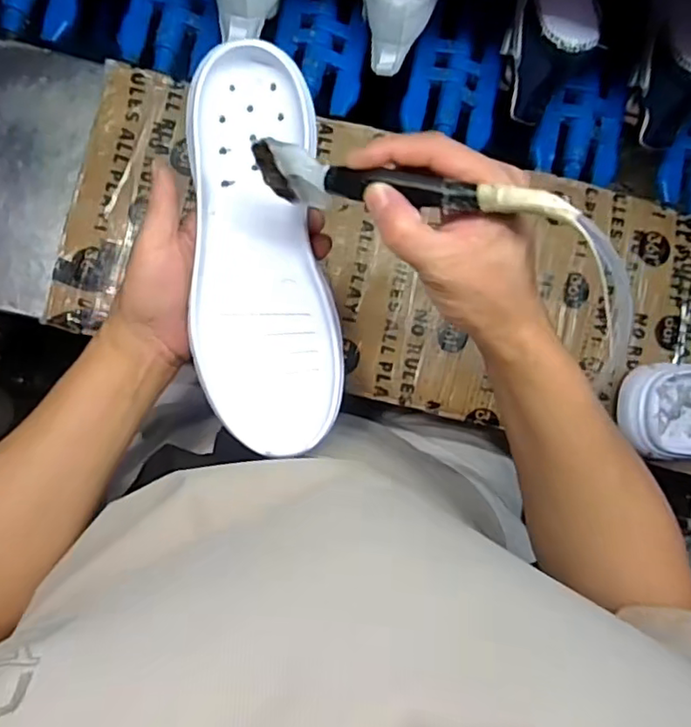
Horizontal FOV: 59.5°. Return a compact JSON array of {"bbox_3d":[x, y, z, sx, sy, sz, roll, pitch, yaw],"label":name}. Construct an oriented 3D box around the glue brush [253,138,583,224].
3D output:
[{"bbox_3d":[0.030,-0.093,0.320,0.176,0.021,0.027,15,97,23],"label":"glue brush"}]

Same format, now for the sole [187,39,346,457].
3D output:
[{"bbox_3d":[-0.058,-0.076,0.409,0.092,0.031,0.264,-6,89,-2],"label":"sole"}]

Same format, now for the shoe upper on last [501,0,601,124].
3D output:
[{"bbox_3d":[0.194,-0.337,0.585,0.078,0.108,0.203,14,82,-4],"label":"shoe upper on last"}]

